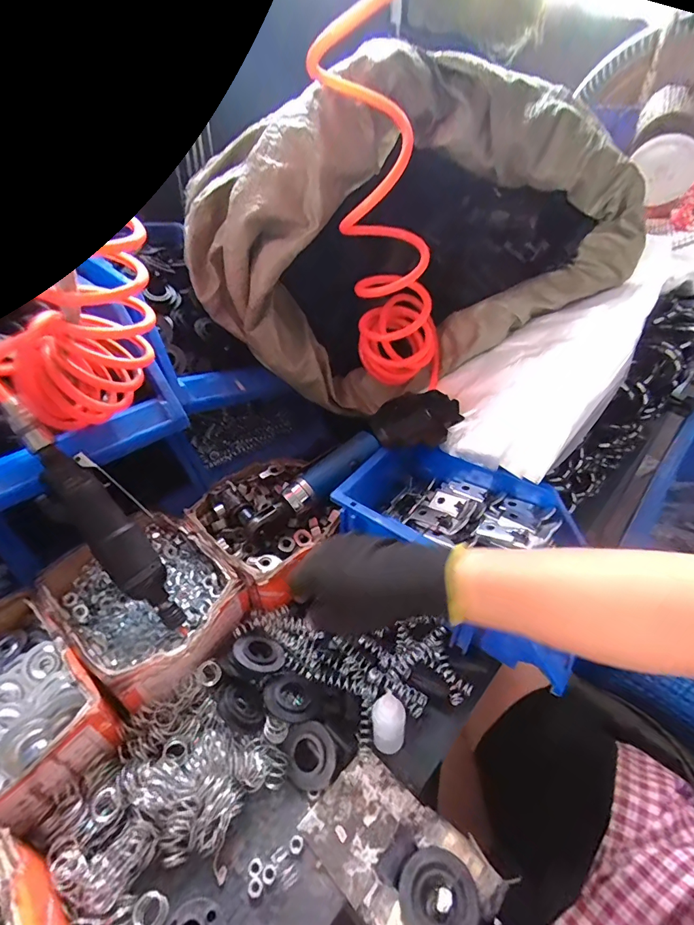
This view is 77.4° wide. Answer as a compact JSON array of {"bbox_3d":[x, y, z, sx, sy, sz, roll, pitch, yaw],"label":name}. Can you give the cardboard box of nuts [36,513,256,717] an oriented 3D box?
[{"bbox_3d":[-0.190,0.129,0.416,0.181,0.049,0.136,26,46,30],"label":"cardboard box of nuts"}]

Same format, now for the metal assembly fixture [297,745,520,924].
[{"bbox_3d":[0.032,0.266,0.296,0.123,0.033,0.076,31,49,34],"label":"metal assembly fixture"}]

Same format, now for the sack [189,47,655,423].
[{"bbox_3d":[0.069,-0.250,0.520,0.489,0.320,0.196,-11,40,-12],"label":"sack"}]

